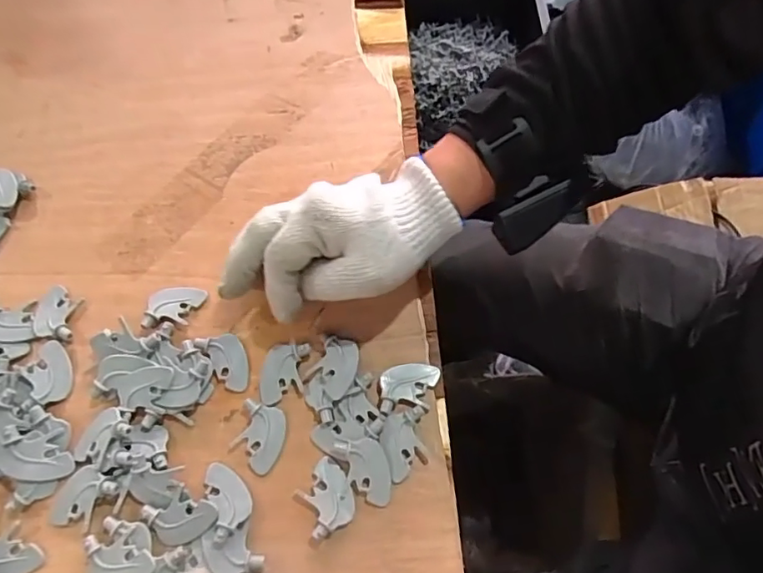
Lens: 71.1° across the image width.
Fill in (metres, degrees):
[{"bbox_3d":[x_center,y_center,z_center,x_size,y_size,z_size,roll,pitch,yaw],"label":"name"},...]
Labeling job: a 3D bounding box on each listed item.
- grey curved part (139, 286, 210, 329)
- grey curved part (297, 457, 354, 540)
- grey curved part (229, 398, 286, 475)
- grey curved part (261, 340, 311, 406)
[{"bbox_3d":[-0.157,0.014,0.404,0.046,0.008,0.030,-7,67,-1],"label":"grey curved part"},{"bbox_3d":[-0.036,0.137,0.349,0.032,0.007,0.042,-29,69,-10],"label":"grey curved part"},{"bbox_3d":[-0.084,0.103,0.365,0.033,0.008,0.044,12,68,7],"label":"grey curved part"},{"bbox_3d":[-0.071,0.061,0.381,0.031,0.011,0.045,9,68,5],"label":"grey curved part"}]

